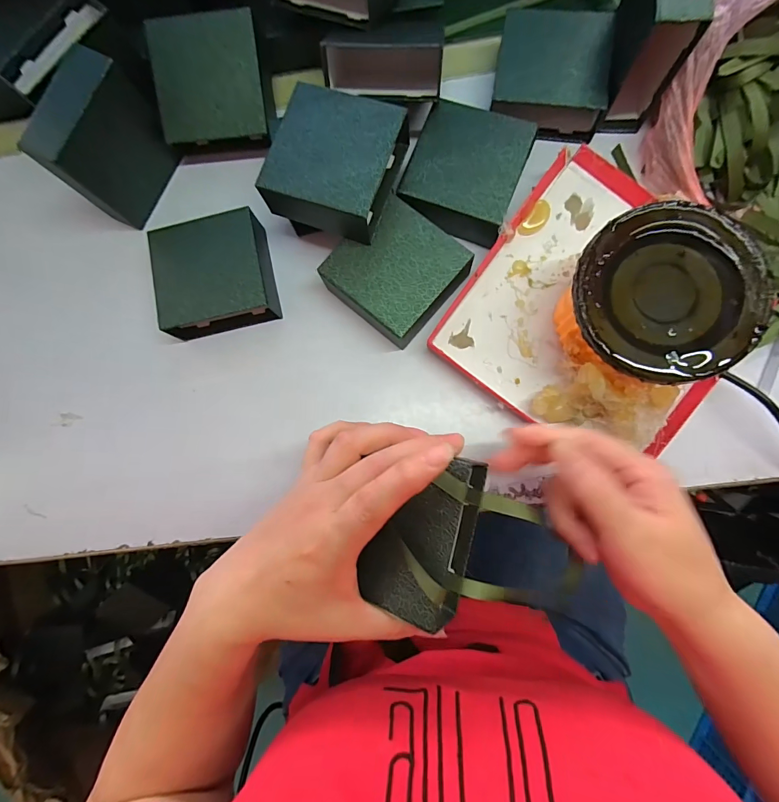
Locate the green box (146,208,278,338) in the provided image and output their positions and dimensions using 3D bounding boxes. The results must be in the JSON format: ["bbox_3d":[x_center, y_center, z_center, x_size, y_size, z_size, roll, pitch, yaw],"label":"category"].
[{"bbox_3d":[-0.153,-0.113,0.343,0.091,0.037,0.096,-12,83,3],"label":"green box"}]

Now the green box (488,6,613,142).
[{"bbox_3d":[0.139,-0.285,0.338,0.092,0.037,0.094,8,84,5],"label":"green box"}]

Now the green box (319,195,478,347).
[{"bbox_3d":[0.006,-0.105,0.328,0.092,0.035,0.093,43,88,8],"label":"green box"}]

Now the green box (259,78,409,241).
[{"bbox_3d":[-0.044,-0.185,0.305,0.093,0.039,0.098,20,85,6],"label":"green box"}]

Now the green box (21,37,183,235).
[{"bbox_3d":[-0.234,-0.215,0.328,0.044,0.088,0.099,30,87,7],"label":"green box"}]

